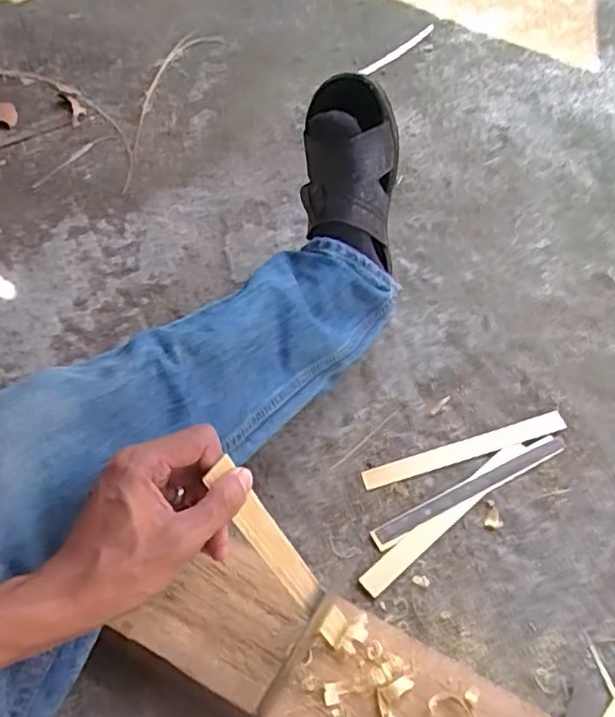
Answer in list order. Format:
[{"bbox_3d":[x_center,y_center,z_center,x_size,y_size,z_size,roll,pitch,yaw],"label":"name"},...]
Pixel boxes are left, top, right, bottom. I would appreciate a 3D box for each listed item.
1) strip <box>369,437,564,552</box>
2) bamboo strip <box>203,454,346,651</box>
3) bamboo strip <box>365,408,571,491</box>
[{"bbox_3d":[0.168,0.134,0.658,0.227,0.006,0.022,-24,59,-14],"label":"strip"},{"bbox_3d":[-0.015,0.145,0.455,0.010,0.218,0.025,16,54,41],"label":"bamboo strip"},{"bbox_3d":[0.168,0.097,0.686,0.225,0.006,0.024,-15,57,-9],"label":"bamboo strip"}]

